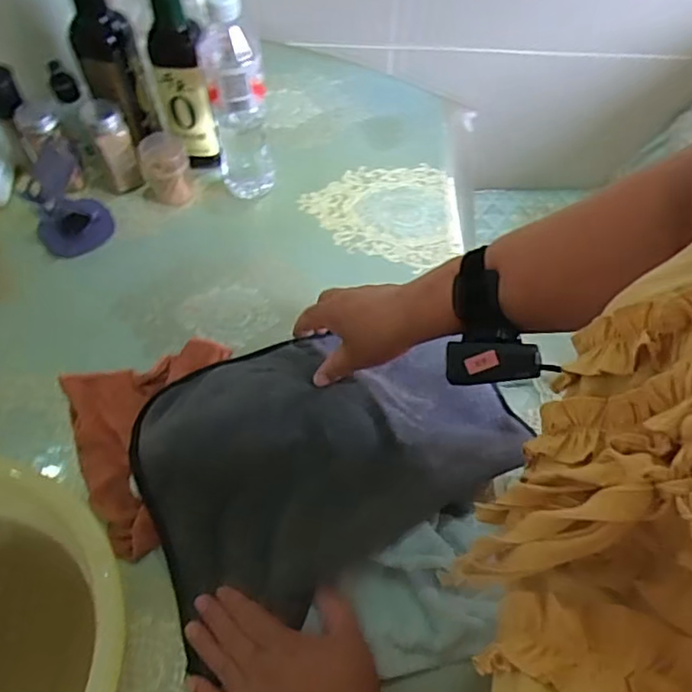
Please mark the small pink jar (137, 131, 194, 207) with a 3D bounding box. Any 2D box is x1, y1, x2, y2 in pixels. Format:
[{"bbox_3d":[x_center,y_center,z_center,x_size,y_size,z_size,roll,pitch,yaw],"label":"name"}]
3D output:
[{"bbox_3d":[-0.217,-0.214,0.728,0.055,0.067,0.059,-22,62,-13],"label":"small pink jar"}]

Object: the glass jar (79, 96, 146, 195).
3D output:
[{"bbox_3d":[-0.282,-0.244,0.726,0.043,0.106,0.055,-19,61,-12],"label":"glass jar"}]

